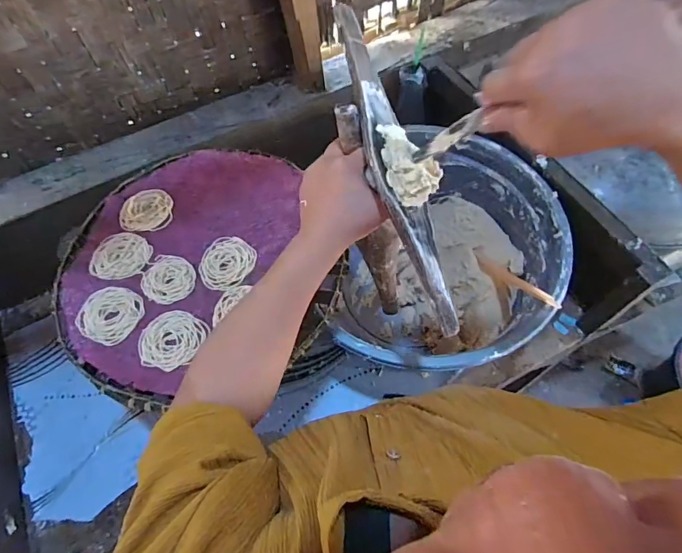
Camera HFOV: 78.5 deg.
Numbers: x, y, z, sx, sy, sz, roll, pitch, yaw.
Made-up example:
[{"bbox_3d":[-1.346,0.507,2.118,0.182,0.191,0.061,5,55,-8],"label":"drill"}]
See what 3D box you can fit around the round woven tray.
[{"bbox_3d":[-0.198,-0.028,0.569,0.355,0.022,0.356,-17,63,-5],"label":"round woven tray"}]

